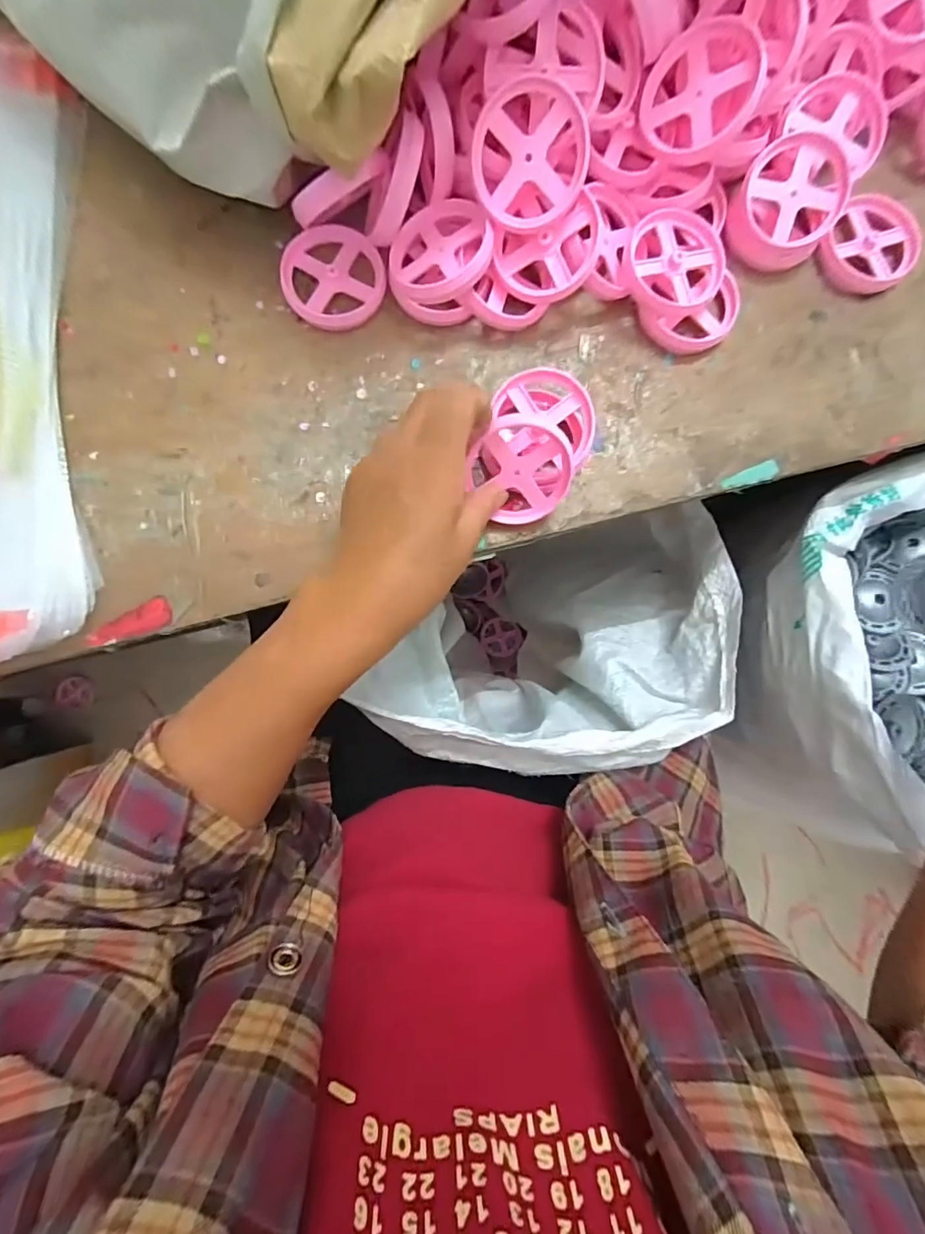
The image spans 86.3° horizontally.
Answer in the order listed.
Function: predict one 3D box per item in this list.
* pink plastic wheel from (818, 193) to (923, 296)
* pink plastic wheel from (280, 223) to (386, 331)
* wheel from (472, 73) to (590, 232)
[{"bbox_3d":[0.276,-0.249,0.332,0.058,0.012,0.063,0,87,-4],"label":"pink plastic wheel"},{"bbox_3d":[-0.083,-0.217,0.315,0.062,0.011,0.063,0,87,-4],"label":"pink plastic wheel"},{"bbox_3d":[0.037,-0.255,0.274,0.062,0.007,0.064,2,121,4],"label":"wheel"}]

